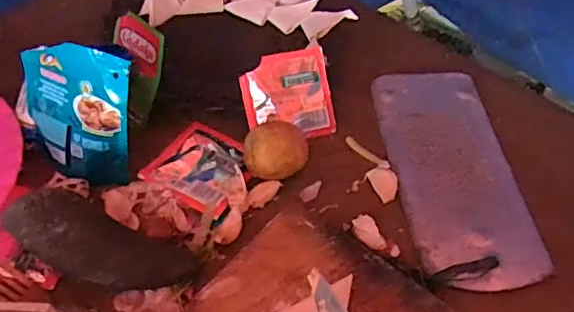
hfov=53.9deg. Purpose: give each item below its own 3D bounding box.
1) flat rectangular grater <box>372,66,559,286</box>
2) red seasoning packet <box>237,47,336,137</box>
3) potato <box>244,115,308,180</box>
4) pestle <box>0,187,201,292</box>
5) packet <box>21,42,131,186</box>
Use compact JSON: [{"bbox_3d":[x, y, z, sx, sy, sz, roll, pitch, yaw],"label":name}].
[{"bbox_3d":[0.143,0.005,0.485,0.106,0.014,0.232,-2,48,-8],"label":"flat rectangular grater"},{"bbox_3d":[0.001,-0.052,0.502,0.079,0.008,0.077,-13,92,-14],"label":"red seasoning packet"},{"bbox_3d":[-0.009,-0.004,0.460,0.050,0.040,0.047,-21,53,-23],"label":"potato"},{"bbox_3d":[-0.130,0.062,0.389,0.136,0.041,0.046,22,48,-4],"label":"pestle"},{"bbox_3d":[-0.156,-0.035,0.432,0.093,0.108,0.028,20,29,17],"label":"packet"}]

